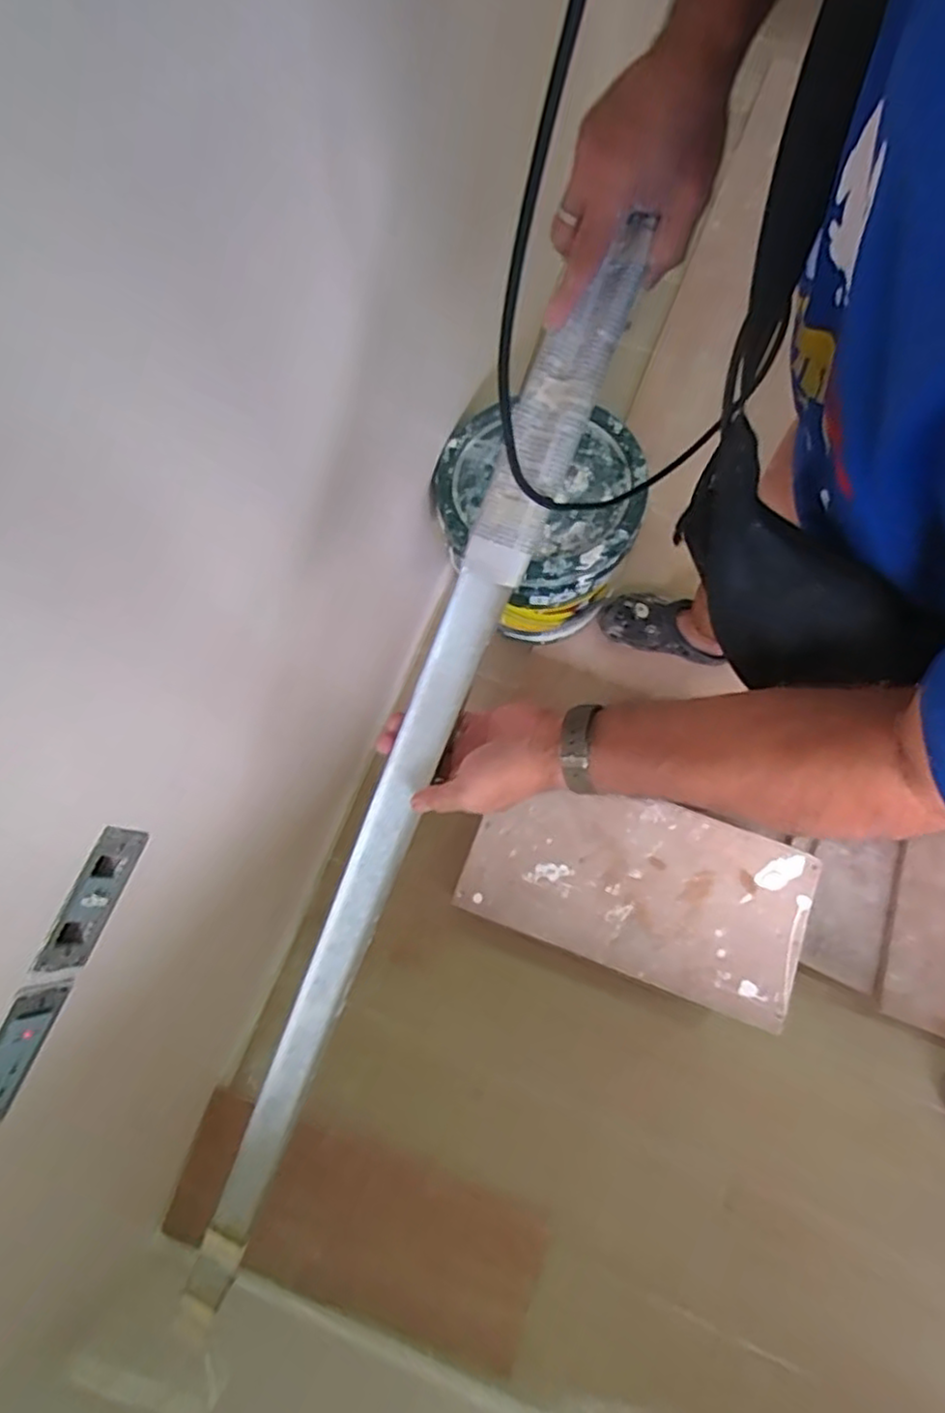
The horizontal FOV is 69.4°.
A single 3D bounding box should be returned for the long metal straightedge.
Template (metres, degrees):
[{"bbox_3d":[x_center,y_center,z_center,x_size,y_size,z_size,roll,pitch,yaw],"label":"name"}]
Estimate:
[{"bbox_3d":[-0.086,0.137,0.539,0.042,0.022,0.941,25,105,7],"label":"long metal straightedge"}]

